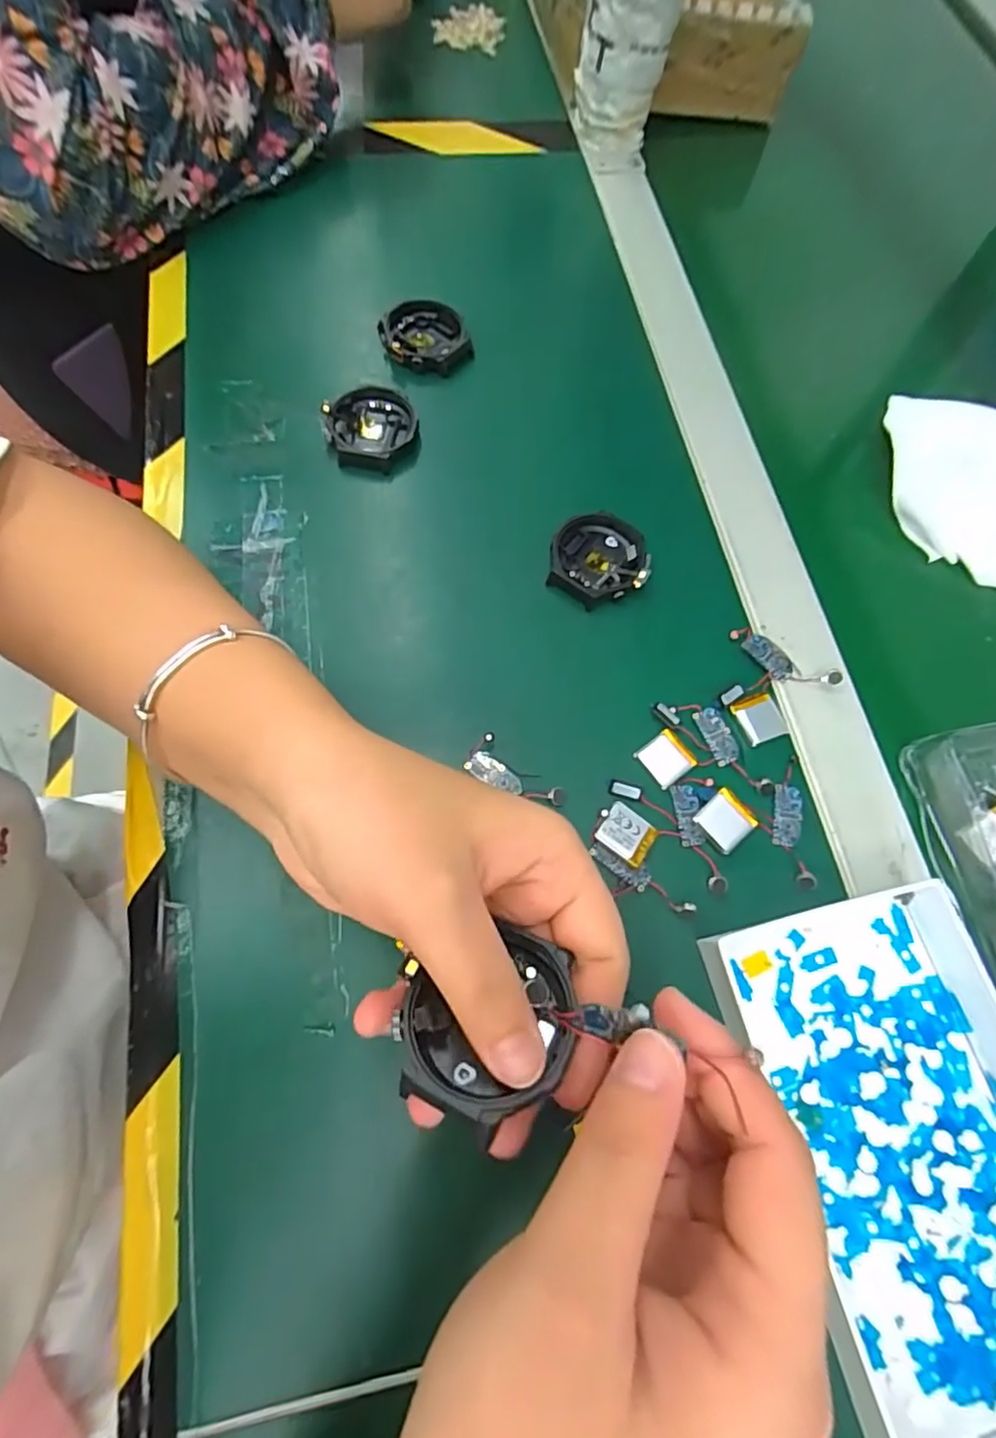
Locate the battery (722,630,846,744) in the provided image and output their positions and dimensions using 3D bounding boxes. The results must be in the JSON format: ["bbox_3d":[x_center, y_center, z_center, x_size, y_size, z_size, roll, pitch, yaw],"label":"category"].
[{"bbox_3d":[0.130,-0.019,0.300,0.054,0.009,0.051,-41,76,-16],"label":"battery"}]

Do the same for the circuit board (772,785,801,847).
[{"bbox_3d":[0.133,0.044,0.279,0.013,0.004,0.028,12,69,2],"label":"circuit board"}]

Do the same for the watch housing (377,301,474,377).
[{"bbox_3d":[-0.044,-0.229,0.370,0.047,0.014,0.047,1,69,-2],"label":"watch housing"}]

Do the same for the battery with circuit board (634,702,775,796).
[{"bbox_3d":[0.096,0.013,0.288,0.061,0.004,0.041,2,69,-2],"label":"battery with circuit board"}]

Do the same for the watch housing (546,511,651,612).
[{"bbox_3d":[0.051,-0.084,0.321,0.053,0.011,0.049,1,69,-2],"label":"watch housing"}]

